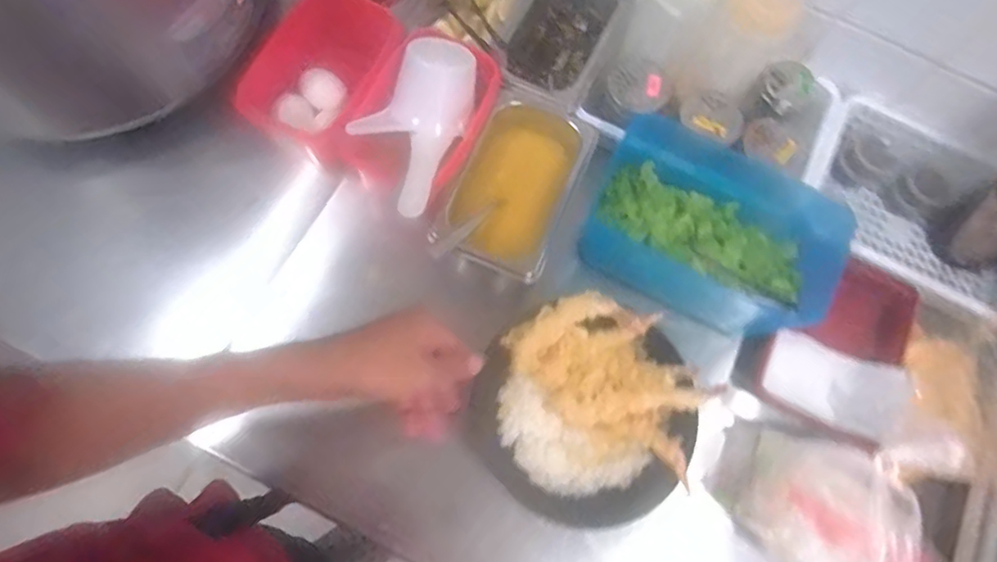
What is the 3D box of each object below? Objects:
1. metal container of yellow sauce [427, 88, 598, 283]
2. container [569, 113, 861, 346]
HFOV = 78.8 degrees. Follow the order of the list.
[{"bbox_3d":[0.015,-0.085,0.585,0.107,0.076,0.181,24,71,2],"label":"metal container of yellow sauce"},{"bbox_3d":[0.200,-0.050,0.567,0.211,0.084,0.146,27,71,3],"label":"container"}]

